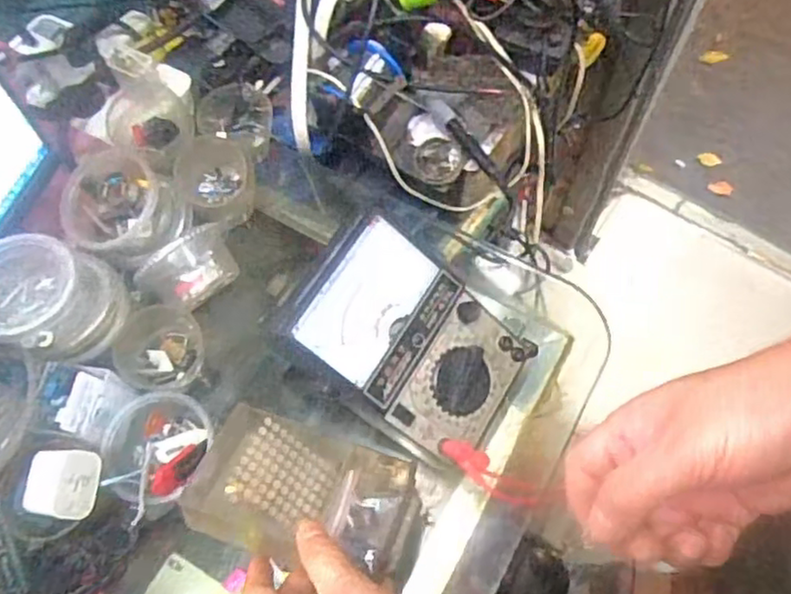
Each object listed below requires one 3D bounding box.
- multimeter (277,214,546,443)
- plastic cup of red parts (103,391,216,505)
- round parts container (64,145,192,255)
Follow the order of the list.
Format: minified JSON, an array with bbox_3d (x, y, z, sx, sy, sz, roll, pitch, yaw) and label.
[{"bbox_3d":[0.010,0.031,0.470,0.160,0.044,0.108,36,69,-19],"label":"multimeter"},{"bbox_3d":[-0.173,0.110,0.494,0.074,0.048,0.074,-1,66,1],"label":"plastic cup of red parts"},{"bbox_3d":[-0.211,-0.069,0.530,0.084,0.048,0.077,-1,66,1],"label":"round parts container"}]

